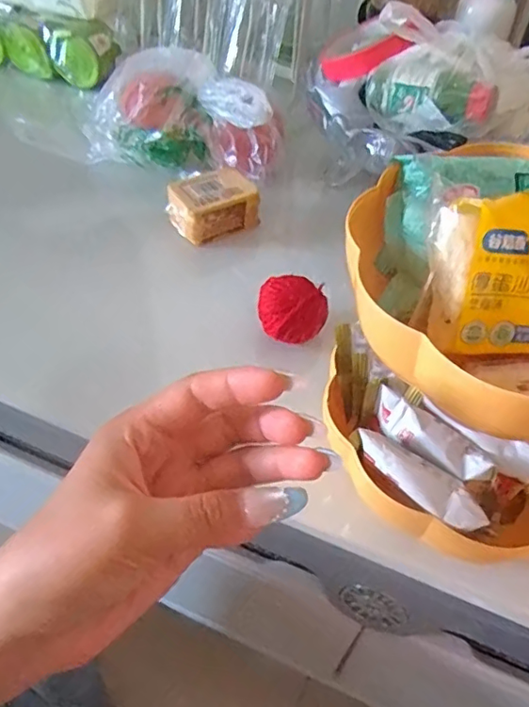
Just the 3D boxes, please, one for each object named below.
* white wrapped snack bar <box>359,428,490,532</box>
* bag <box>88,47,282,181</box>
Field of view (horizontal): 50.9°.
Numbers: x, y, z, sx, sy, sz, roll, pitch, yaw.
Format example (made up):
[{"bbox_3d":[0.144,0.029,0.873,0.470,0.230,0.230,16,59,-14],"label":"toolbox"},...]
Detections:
[{"bbox_3d":[0.082,0.063,0.288,0.071,0.016,0.021,33,55,24],"label":"white wrapped snack bar"},{"bbox_3d":[-0.076,-0.230,0.545,0.198,0.109,0.079,20,50,14],"label":"bag"}]

